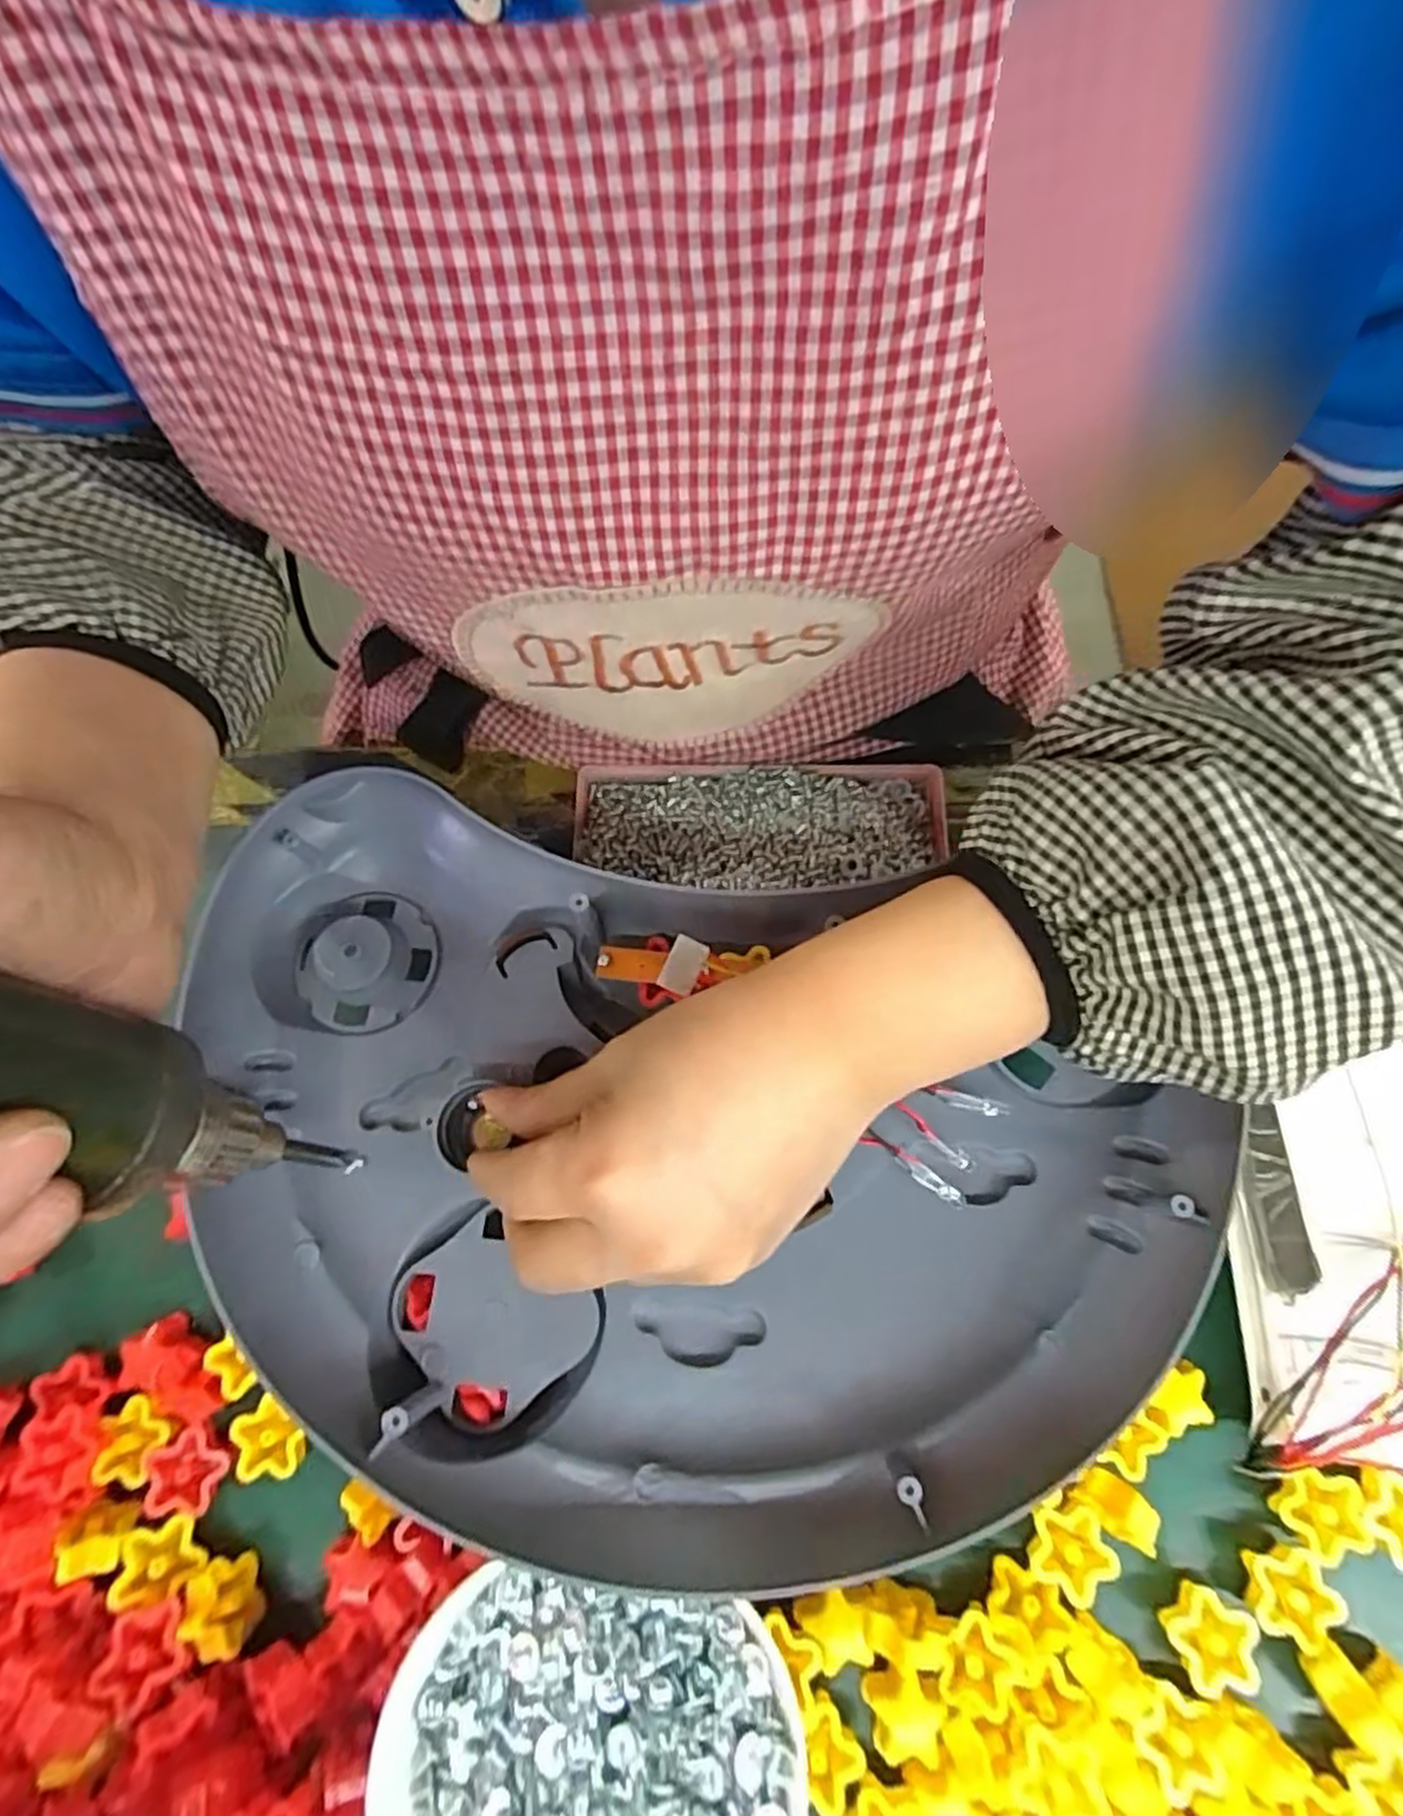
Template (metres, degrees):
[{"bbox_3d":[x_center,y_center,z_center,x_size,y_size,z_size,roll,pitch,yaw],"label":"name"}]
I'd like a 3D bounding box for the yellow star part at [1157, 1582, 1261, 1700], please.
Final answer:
[{"bbox_3d":[0.161,0.230,0.244,0.025,0.009,0.025,-10,71,-2],"label":"yellow star part"}]

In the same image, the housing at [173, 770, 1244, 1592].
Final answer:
[{"bbox_3d":[-0.017,0.082,0.253,0.335,0.041,0.213,10,71,5],"label":"housing"}]

